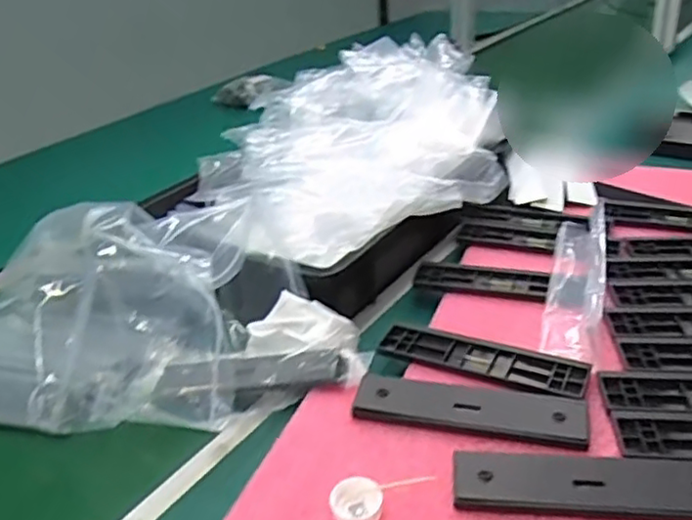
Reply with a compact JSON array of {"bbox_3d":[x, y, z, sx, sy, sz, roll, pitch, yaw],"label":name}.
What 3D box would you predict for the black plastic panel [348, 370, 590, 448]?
[{"bbox_3d":[0.086,0.100,0.456,0.155,0.011,0.047,3,30,18],"label":"black plastic panel"}]

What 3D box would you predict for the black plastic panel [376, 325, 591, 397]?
[{"bbox_3d":[0.104,0.076,0.506,0.155,0.011,0.041,9,33,27],"label":"black plastic panel"}]

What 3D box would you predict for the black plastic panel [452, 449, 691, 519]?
[{"bbox_3d":[0.146,0.133,0.395,0.157,0.011,0.048,-2,29,10],"label":"black plastic panel"}]

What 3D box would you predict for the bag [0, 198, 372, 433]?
[{"bbox_3d":[-0.192,0.025,0.549,0.405,0.129,0.194,3,30,18],"label":"bag"}]

